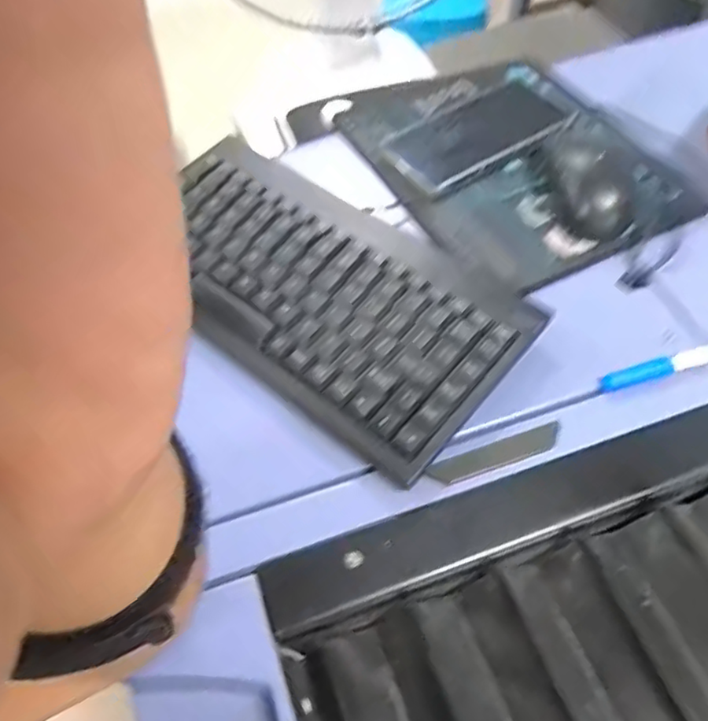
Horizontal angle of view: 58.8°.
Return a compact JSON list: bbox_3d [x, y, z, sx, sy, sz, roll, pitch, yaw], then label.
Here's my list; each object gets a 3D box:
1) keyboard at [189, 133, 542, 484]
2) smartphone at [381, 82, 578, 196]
[{"bbox_3d":[-0.033,-0.052,0.426,0.288,0.031,0.146,34,66,22],"label":"keyboard"},{"bbox_3d":[0.099,-0.188,0.521,0.148,0.013,0.076,-32,61,-16],"label":"smartphone"}]

